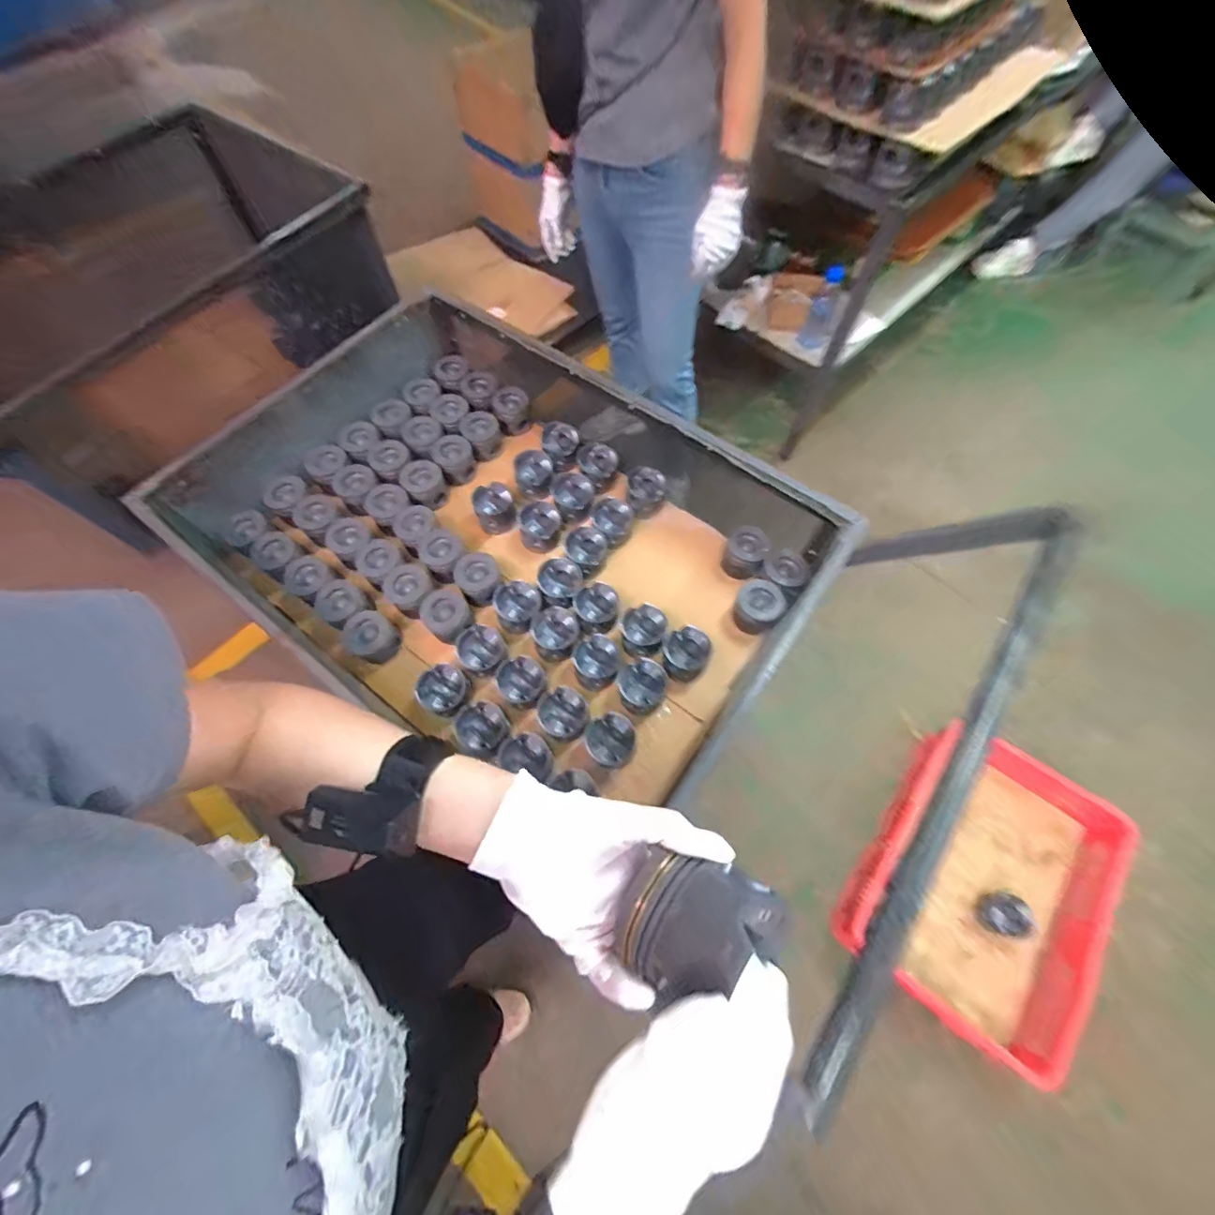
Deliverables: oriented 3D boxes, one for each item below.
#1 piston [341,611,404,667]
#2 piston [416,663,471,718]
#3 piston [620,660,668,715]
[{"bbox_3d":[-0.468,0.062,1.045,0.092,0.076,0.087,0,64,0],"label":"piston"},{"bbox_3d":[-0.308,0.157,0.991,0.091,0.067,0.084,0,64,0],"label":"piston"},{"bbox_3d":[0.067,0.150,1.002,0.094,0.063,0.094,-1,64,-1],"label":"piston"}]

